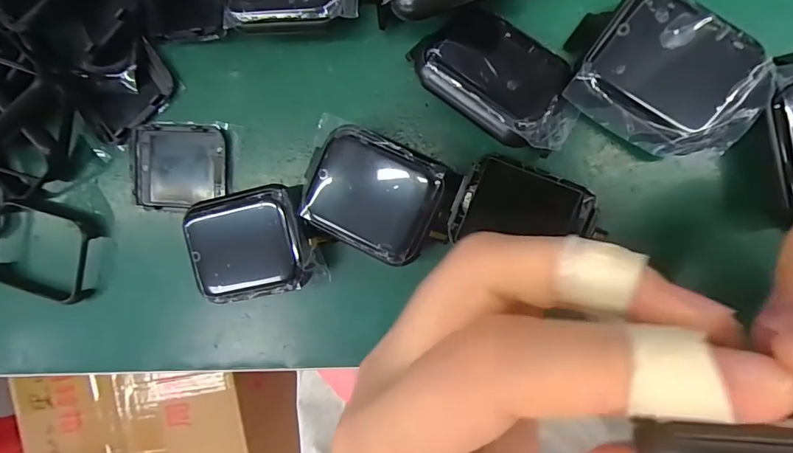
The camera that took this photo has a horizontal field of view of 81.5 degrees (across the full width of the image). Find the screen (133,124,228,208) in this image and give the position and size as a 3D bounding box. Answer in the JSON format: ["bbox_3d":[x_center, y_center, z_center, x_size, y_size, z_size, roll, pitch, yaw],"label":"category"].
[{"bbox_3d":[-0.082,-0.023,0.173,0.038,0.004,0.031,5,96,10],"label":"screen"}]

